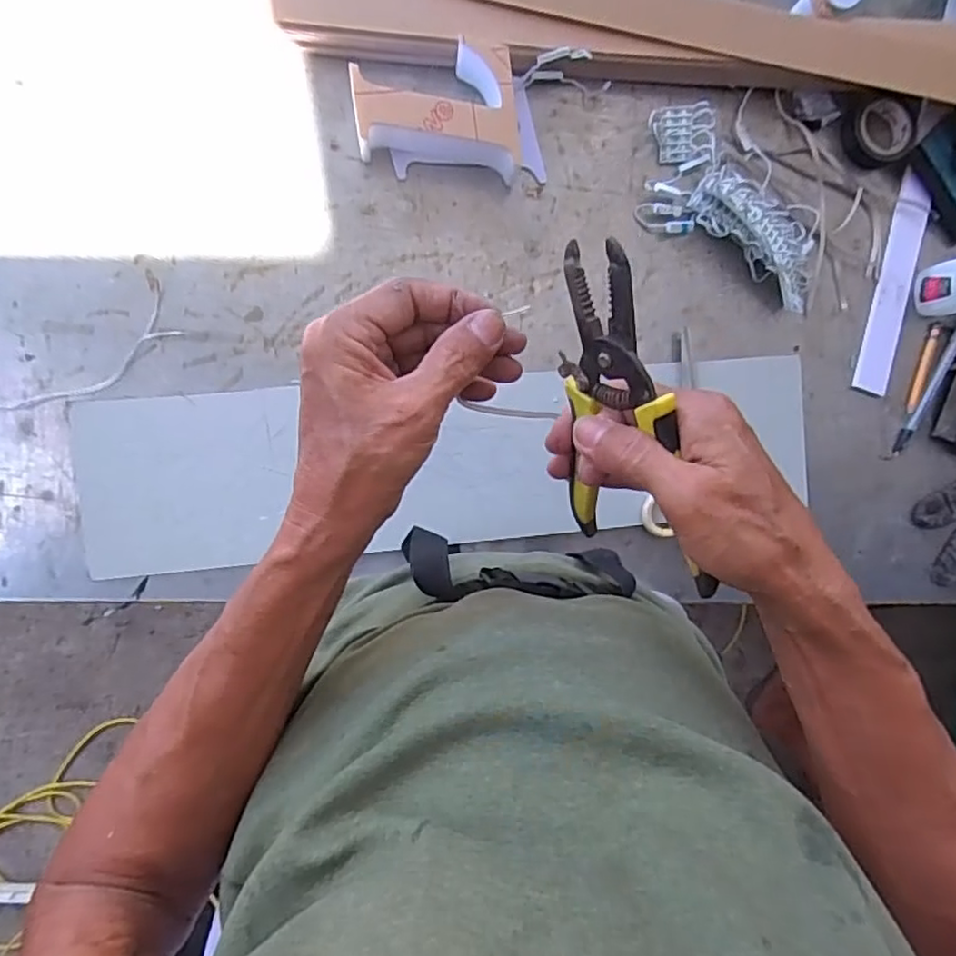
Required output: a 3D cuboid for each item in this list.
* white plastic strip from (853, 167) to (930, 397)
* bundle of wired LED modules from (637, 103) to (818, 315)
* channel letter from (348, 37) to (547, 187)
[{"bbox_3d":[0.377,-0.174,0.579,0.030,0.006,0.193,12,92,3],"label":"white plastic strip"},{"bbox_3d":[0.219,-0.232,0.540,0.191,0.035,0.103,29,89,-8],"label":"bundle of wired LED modules"},{"bbox_3d":[-0.019,-0.291,0.503,0.155,0.047,0.097,1,93,-7],"label":"channel letter"}]

